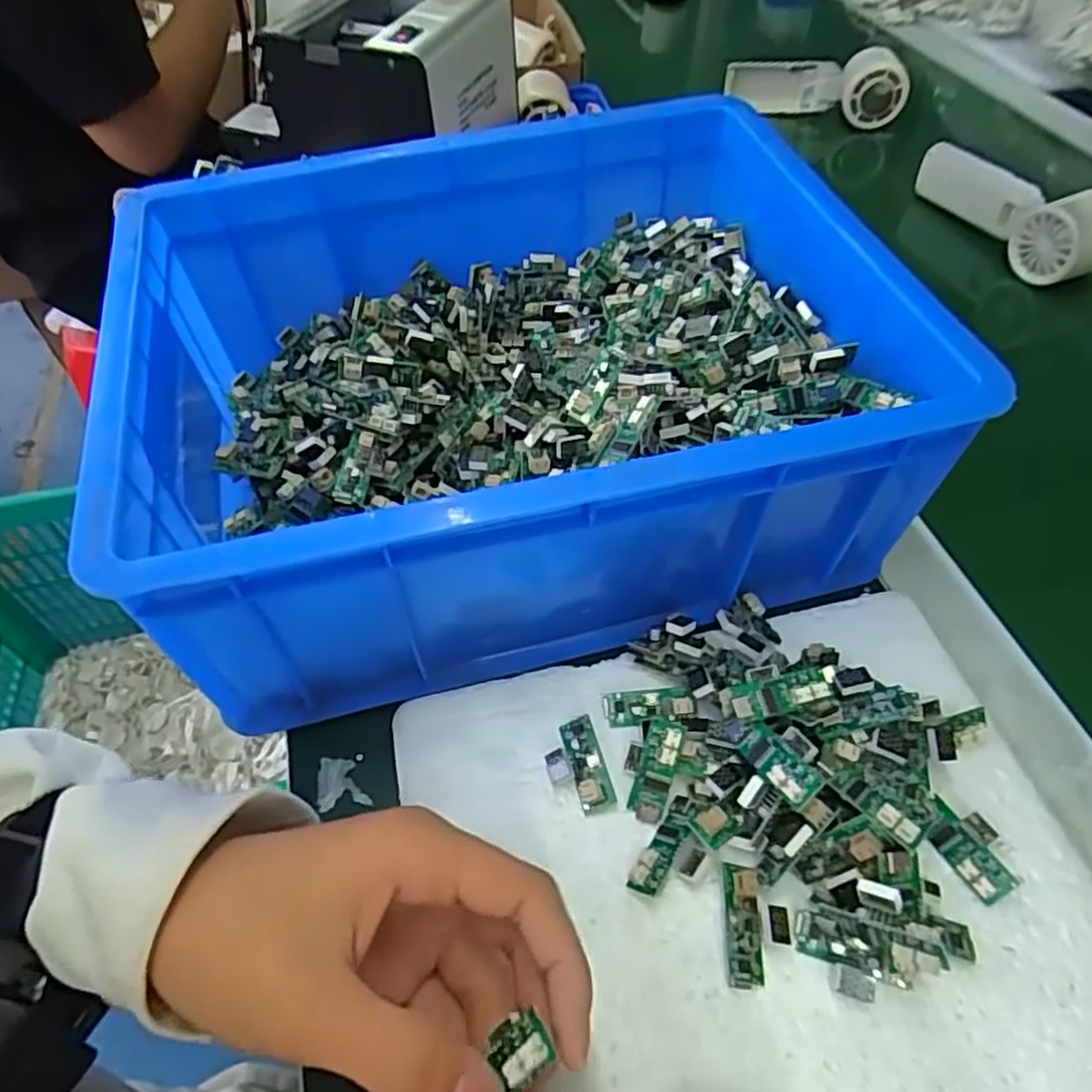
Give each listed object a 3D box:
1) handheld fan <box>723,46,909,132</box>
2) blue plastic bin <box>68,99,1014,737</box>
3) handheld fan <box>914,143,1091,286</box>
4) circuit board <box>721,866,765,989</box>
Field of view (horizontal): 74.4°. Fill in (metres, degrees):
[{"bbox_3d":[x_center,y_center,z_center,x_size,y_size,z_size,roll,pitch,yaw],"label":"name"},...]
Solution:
[{"bbox_3d":[0.266,-0.459,0.710,0.169,0.053,0.046,20,55,16],"label":"handheld fan"},{"bbox_3d":[-0.013,-0.082,0.358,0.328,0.130,0.249,-11,52,-7],"label":"blue plastic bin"},{"bbox_3d":[0.352,-0.263,0.546,0.048,0.053,0.175,-19,54,-13],"label":"handheld fan"},{"bbox_3d":[0.071,0.136,0.258,0.012,0.008,0.039,3,52,4],"label":"circuit board"}]

